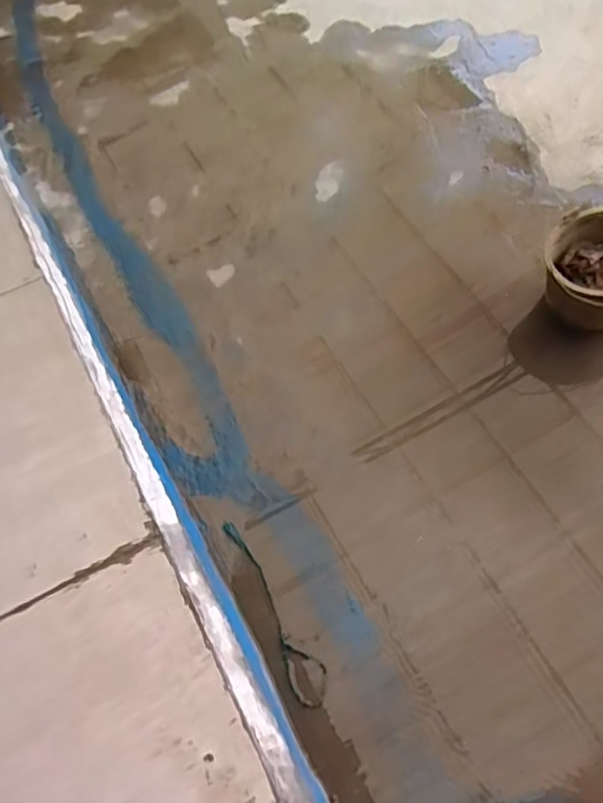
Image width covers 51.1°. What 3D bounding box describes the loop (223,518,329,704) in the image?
[{"bbox_3d":[-0.053,0.411,1.262,0.071,0.024,0.403,-24,62,-12],"label":"loop"}]

